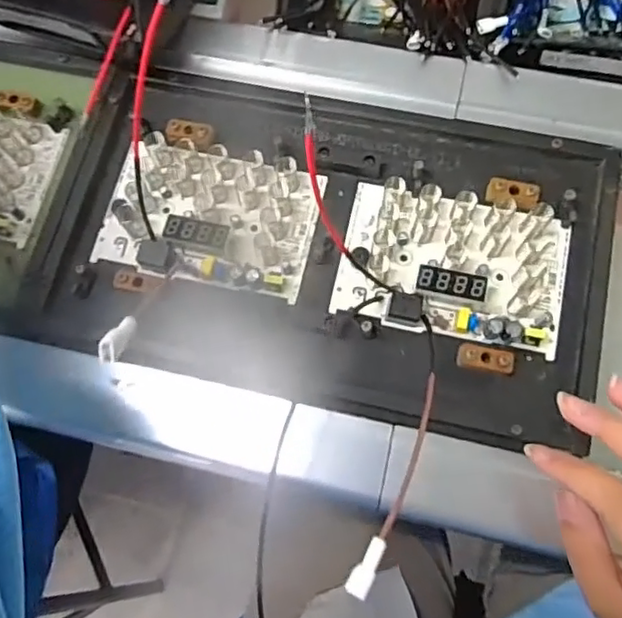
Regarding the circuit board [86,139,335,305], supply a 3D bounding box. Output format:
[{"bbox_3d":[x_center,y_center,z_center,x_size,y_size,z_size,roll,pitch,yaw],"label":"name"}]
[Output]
[{"bbox_3d":[-0.065,-0.061,0.397,0.132,0.016,0.086,13,76,5],"label":"circuit board"}]

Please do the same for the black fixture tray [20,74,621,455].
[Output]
[{"bbox_3d":[0.012,-0.044,0.390,0.332,0.025,0.202,13,76,4],"label":"black fixture tray"}]

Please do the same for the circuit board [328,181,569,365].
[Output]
[{"bbox_3d":[0.088,-0.027,0.380,0.134,0.020,0.088,13,76,4],"label":"circuit board"}]

